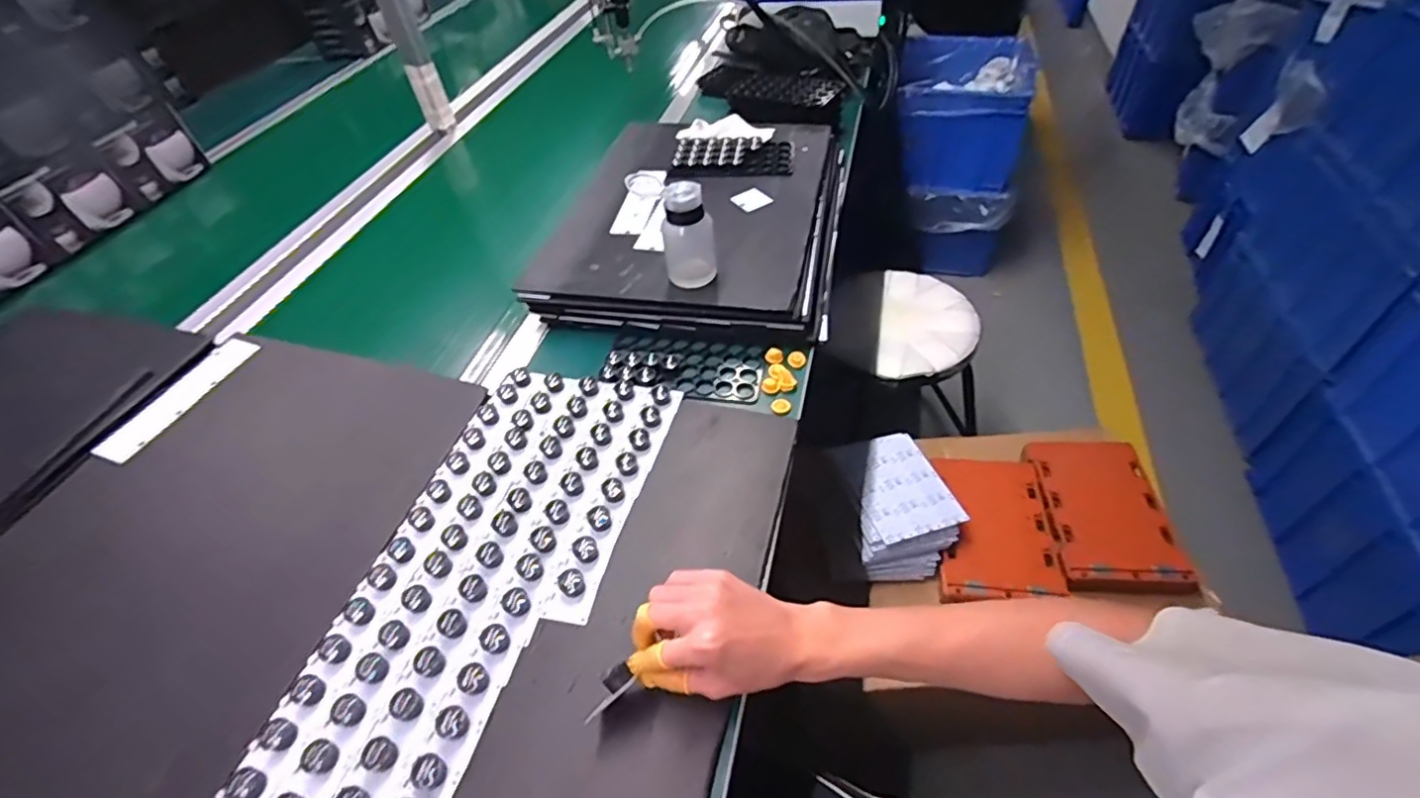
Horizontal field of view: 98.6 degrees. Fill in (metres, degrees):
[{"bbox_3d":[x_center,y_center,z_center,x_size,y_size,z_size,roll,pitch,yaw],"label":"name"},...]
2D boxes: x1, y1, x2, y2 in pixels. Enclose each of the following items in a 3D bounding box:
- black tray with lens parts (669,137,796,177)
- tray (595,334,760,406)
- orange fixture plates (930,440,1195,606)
[{"bbox_3d":[0.039,-0.396,0.980,0.193,0.019,0.118,-2,48,5],"label":"black tray with lens parts"},{"bbox_3d":[-0.033,-0.043,0.749,0.189,0.016,0.099,5,49,6],"label":"tray"},{"bbox_3d":[0.518,0.186,0.951,0.340,0.047,0.273,-3,48,4],"label":"orange fixture plates"}]

